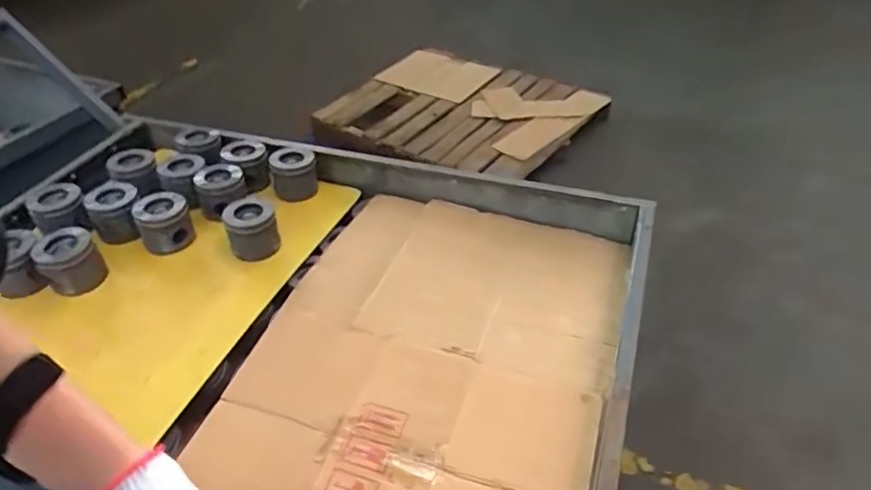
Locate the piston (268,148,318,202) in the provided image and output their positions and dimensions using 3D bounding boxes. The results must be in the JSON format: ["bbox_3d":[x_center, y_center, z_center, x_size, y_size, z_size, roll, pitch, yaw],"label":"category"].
[{"bbox_3d":[-0.278,-0.140,1.158,0.086,0.073,0.083,-13,42,-11],"label":"piston"}]

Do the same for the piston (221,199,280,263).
[{"bbox_3d":[-0.307,-0.023,0.993,0.083,0.092,0.078,-19,43,-17],"label":"piston"}]

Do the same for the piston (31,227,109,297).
[{"bbox_3d":[-0.577,0.029,0.933,0.084,0.081,0.088,-28,47,-26],"label":"piston"}]

